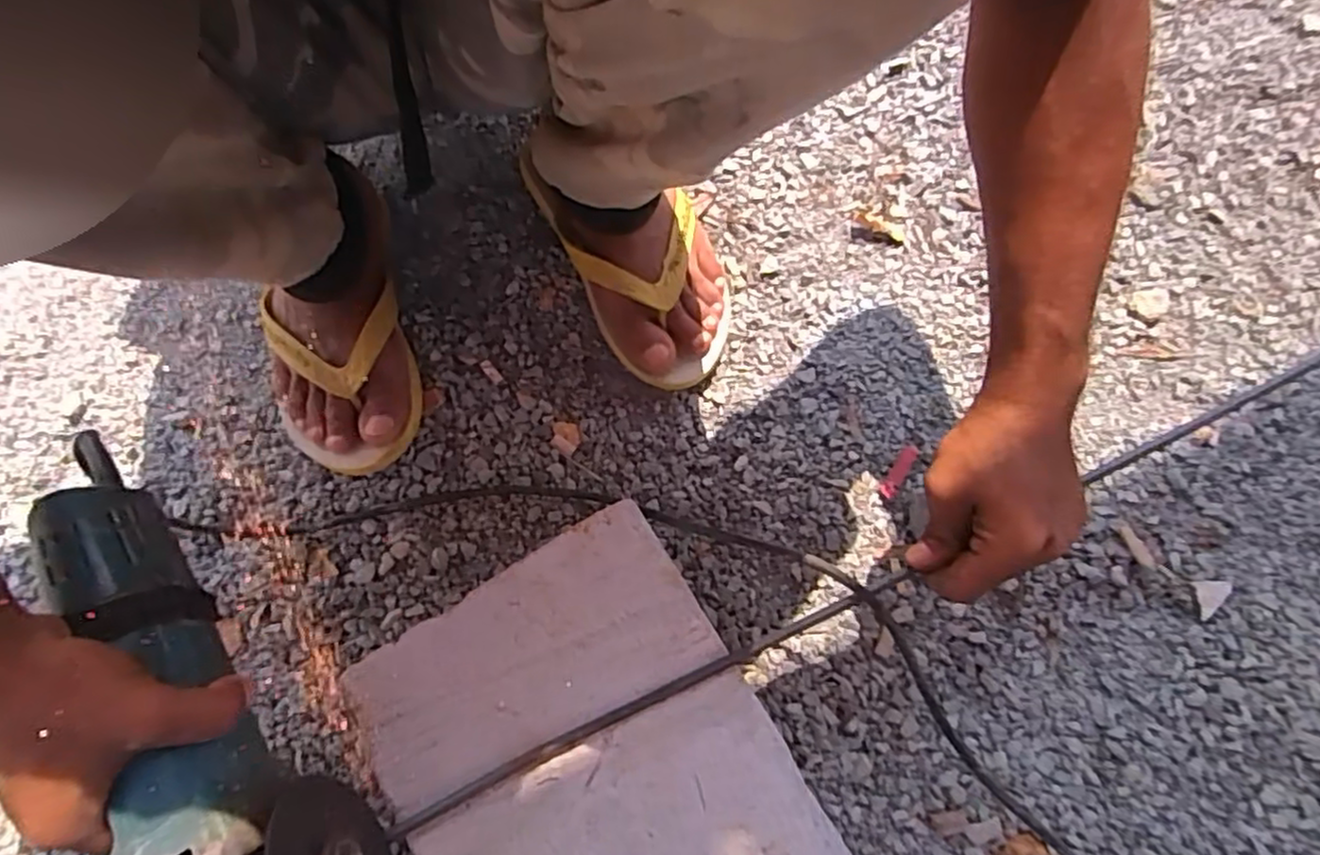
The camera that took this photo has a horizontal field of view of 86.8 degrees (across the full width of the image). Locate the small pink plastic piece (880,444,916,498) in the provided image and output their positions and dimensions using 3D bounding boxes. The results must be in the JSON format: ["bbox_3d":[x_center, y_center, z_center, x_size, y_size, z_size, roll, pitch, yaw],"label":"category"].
[{"bbox_3d":[0.168,0.030,0.493,0.010,0.004,0.042,31,78,10],"label":"small pink plastic piece"}]

